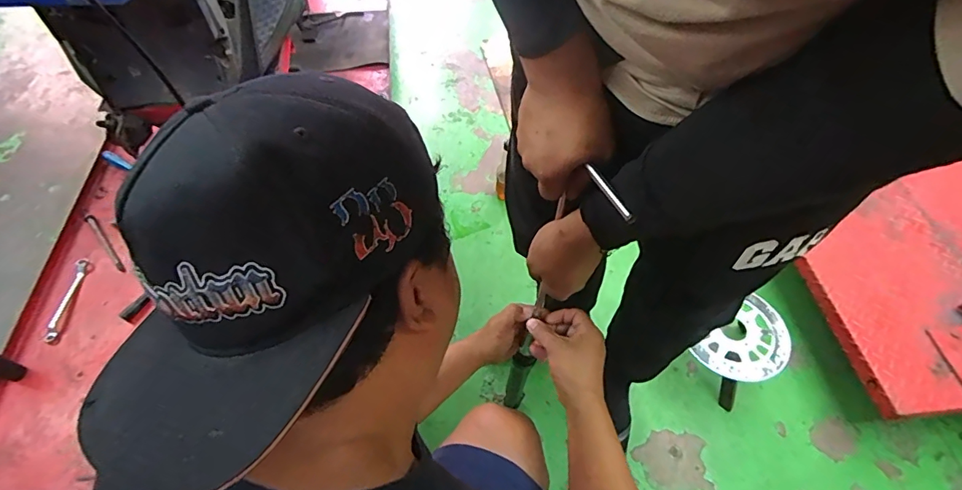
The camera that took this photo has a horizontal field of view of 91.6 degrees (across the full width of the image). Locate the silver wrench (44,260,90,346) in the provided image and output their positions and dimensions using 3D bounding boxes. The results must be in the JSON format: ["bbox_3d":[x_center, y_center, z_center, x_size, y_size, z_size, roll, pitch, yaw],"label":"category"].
[{"bbox_3d":[-0.847,0.112,0.958,0.021,0.016,0.192,-7,56,-6],"label":"silver wrench"}]

